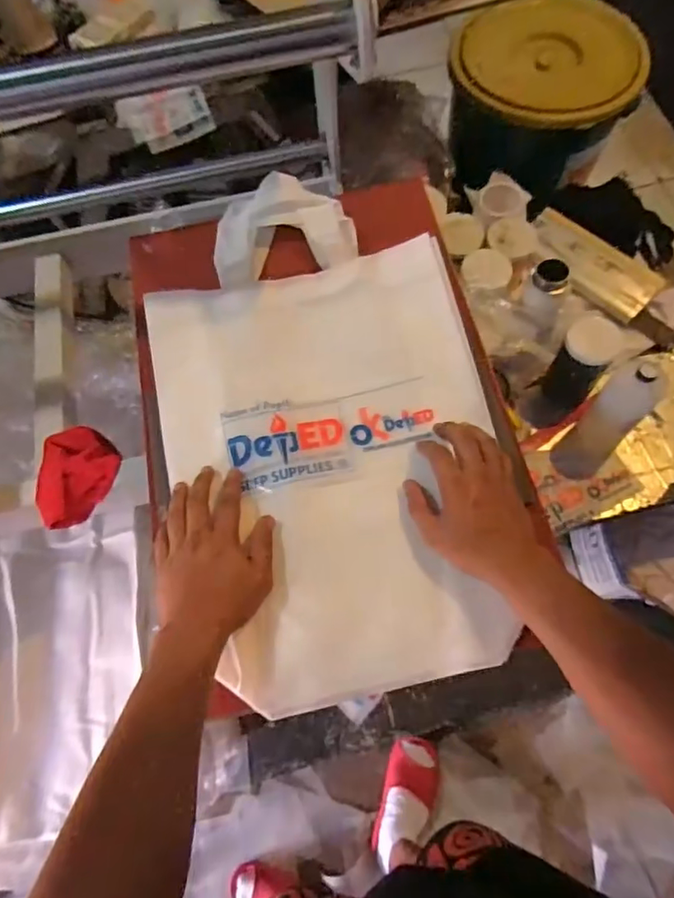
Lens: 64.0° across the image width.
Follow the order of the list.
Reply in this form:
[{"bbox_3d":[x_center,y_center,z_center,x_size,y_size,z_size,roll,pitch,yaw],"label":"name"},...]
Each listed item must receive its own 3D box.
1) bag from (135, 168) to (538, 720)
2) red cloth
[{"bbox_3d":[-0.014,-0.055,0.595,0.349,0.035,0.596,-13,70,-2],"label":"bag"},{"bbox_3d":[-0.335,0.033,0.710,0.094,0.066,0.137,-4,67,2],"label":"red cloth"}]

